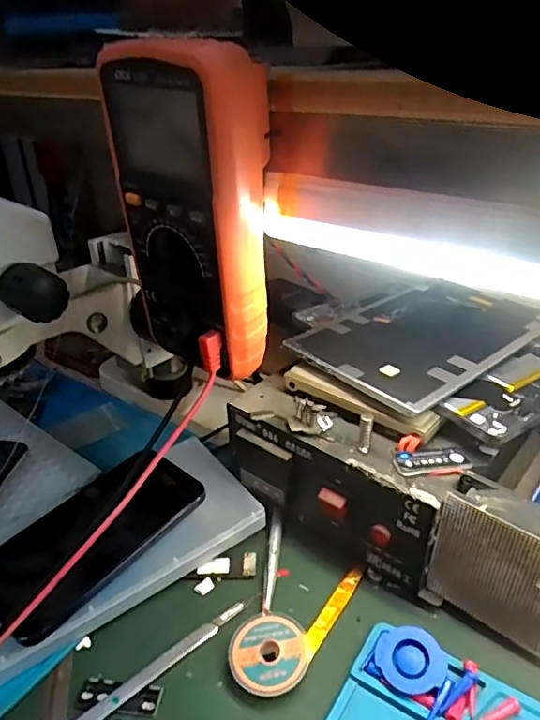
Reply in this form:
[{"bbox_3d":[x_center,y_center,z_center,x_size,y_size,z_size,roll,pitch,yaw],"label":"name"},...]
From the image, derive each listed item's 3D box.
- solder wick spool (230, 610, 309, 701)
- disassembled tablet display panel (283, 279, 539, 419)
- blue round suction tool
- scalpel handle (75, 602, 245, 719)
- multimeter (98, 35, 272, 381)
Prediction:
[{"bbox_3d":[0.000,0.171,0.312,0.043,0.014,0.044,-2,30,1],"label":"solder wick spool"},{"bbox_3d":[0.120,-0.022,0.420,0.191,0.009,0.122,-24,36,-35],"label":"disassembled tablet display panel"},{"bbox_3d":[0.079,0.170,0.302,0.035,0.015,0.035,-2,30,1],"label":"blue round suction tool"},{"bbox_3d":[-0.063,0.177,0.313,0.118,0.004,0.011,-25,37,-33],"label":"scalpel handle"},{"bbox_3d":[-0.042,-0.077,0.301,0.090,0.167,0.047,19,37,34],"label":"multimeter"}]

